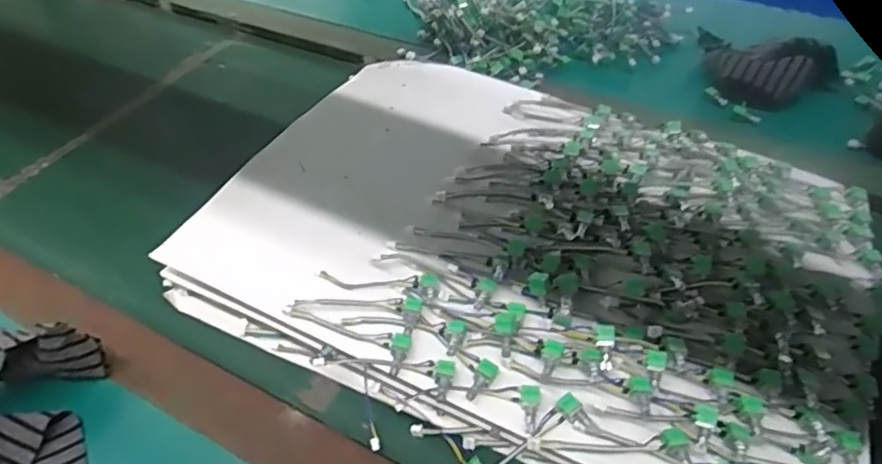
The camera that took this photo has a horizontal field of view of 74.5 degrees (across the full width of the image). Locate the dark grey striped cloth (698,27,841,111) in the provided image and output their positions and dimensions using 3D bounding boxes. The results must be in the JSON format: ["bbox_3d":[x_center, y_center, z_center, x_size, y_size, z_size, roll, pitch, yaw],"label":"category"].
[{"bbox_3d":[0.351,-0.180,0.641,0.157,0.043,0.111,26,52,25],"label":"dark grey striped cloth"}]

